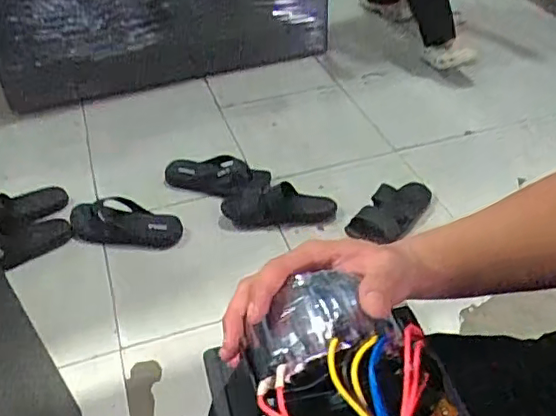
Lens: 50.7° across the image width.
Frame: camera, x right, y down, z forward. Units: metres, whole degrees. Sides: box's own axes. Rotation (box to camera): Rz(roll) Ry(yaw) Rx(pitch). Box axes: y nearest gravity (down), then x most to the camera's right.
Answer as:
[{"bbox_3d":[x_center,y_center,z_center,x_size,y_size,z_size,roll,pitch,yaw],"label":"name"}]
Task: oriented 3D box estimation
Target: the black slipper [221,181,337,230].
[{"bbox_3d":[0.001,0.001,1.439,0.275,0.053,0.131,-10,42,-9],"label":"black slipper"}]

